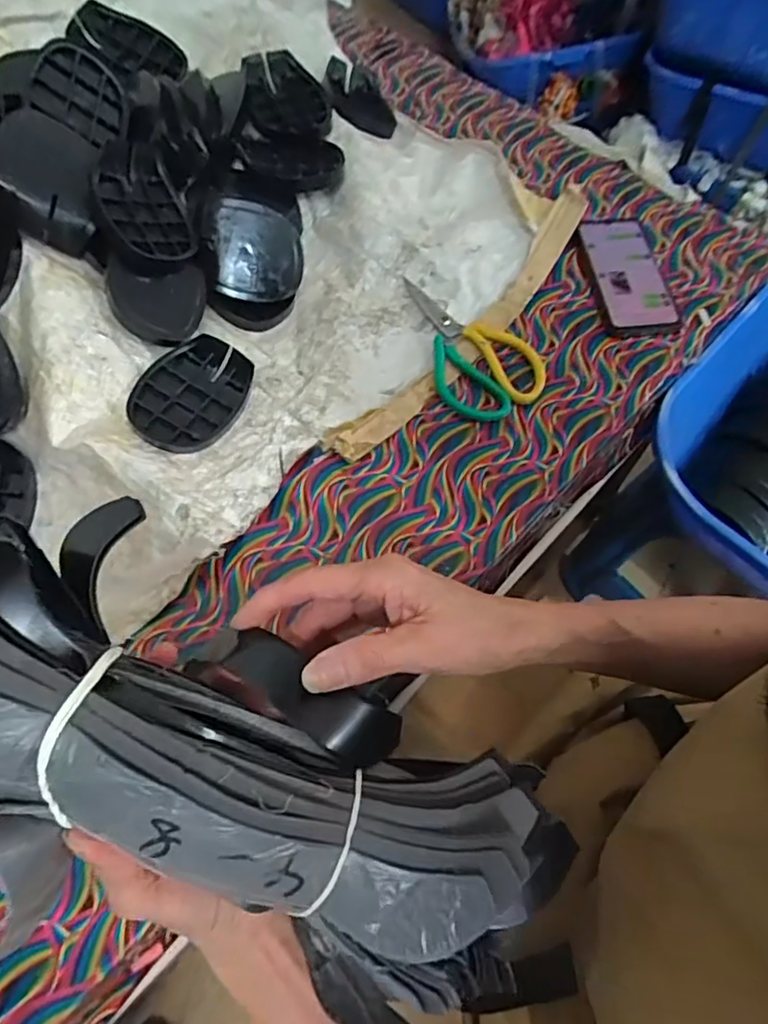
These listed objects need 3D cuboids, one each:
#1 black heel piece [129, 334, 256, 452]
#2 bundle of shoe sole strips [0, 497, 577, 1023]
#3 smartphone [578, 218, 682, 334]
[{"bbox_3d":[-0.175,-0.108,0.544,0.084,0.024,0.109,35,66,-10],"label":"black heel piece"},{"bbox_3d":[-0.077,0.113,0.259,0.303,0.086,0.120,29,67,-7],"label":"bundle of shoe sole strips"},{"bbox_3d":[0.265,-0.265,0.650,0.081,0.011,0.172,-3,65,-1],"label":"smartphone"}]

